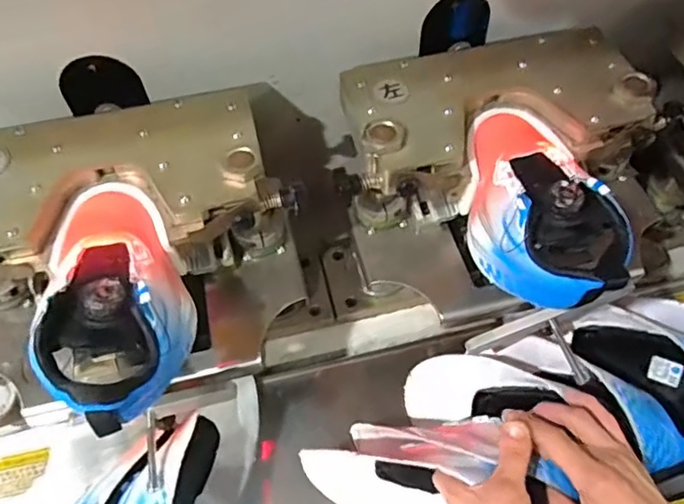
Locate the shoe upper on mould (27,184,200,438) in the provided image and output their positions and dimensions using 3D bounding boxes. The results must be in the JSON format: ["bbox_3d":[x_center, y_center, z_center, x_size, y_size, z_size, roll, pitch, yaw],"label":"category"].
[{"bbox_3d":[-0.188,0.029,0.450,0.111,0.071,0.238,-18,57,-10],"label":"shoe upper on mould"}]

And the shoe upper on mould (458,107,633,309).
[{"bbox_3d":[0.169,-0.053,0.491,0.114,0.069,0.232,-5,55,-1],"label":"shoe upper on mould"}]

